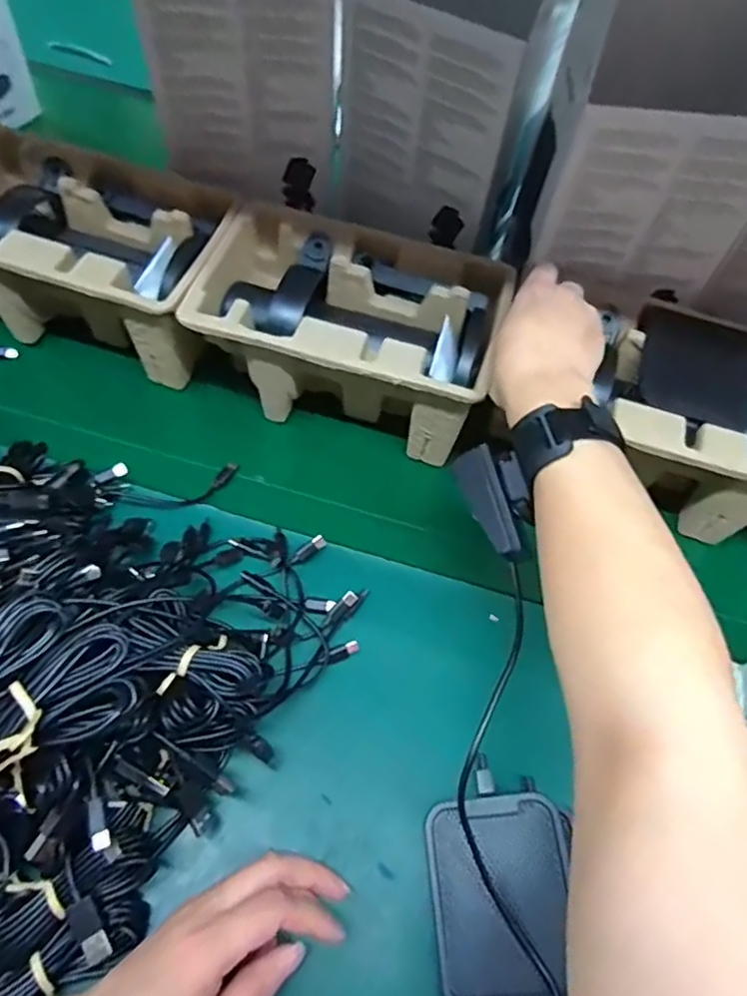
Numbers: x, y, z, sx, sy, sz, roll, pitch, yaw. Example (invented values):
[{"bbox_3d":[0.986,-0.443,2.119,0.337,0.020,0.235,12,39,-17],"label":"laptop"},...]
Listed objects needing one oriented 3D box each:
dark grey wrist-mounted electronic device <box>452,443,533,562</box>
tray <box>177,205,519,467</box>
[{"bbox_3d":[0.075,0.002,0.372,0.033,0.019,0.071,-32,65,16],"label":"dark grey wrist-mounted electronic device"},{"bbox_3d":[-0.017,-0.129,0.507,0.228,0.107,0.143,16,59,8],"label":"tray"}]

